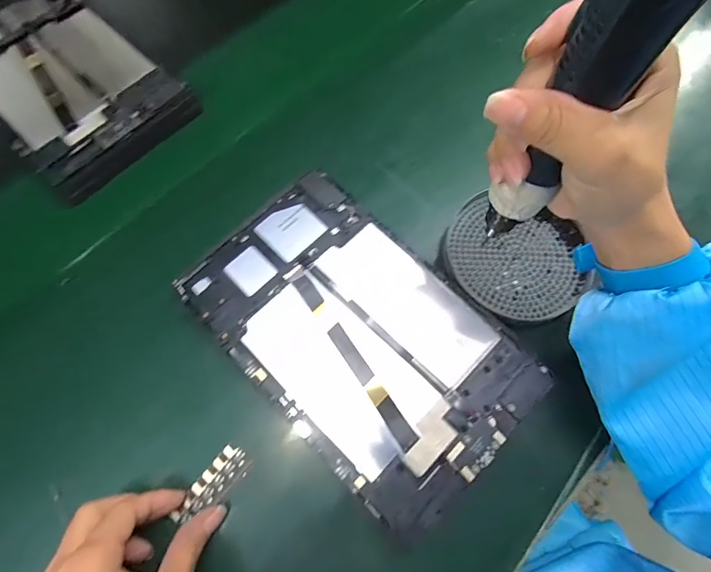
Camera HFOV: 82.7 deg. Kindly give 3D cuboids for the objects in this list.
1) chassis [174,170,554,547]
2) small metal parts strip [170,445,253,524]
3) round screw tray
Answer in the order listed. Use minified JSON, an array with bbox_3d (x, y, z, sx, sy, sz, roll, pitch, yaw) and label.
[{"bbox_3d":[0.001,0.033,0.291,0.146,0.008,0.237,-43,76,-13],"label":"chassis"},{"bbox_3d":[-0.099,0.137,0.277,0.021,0.004,0.057,42,74,16],"label":"small metal parts strip"},{"bbox_3d":[0.131,-0.021,0.323,0.115,0.014,0.101,14,70,7],"label":"round screw tray"}]

